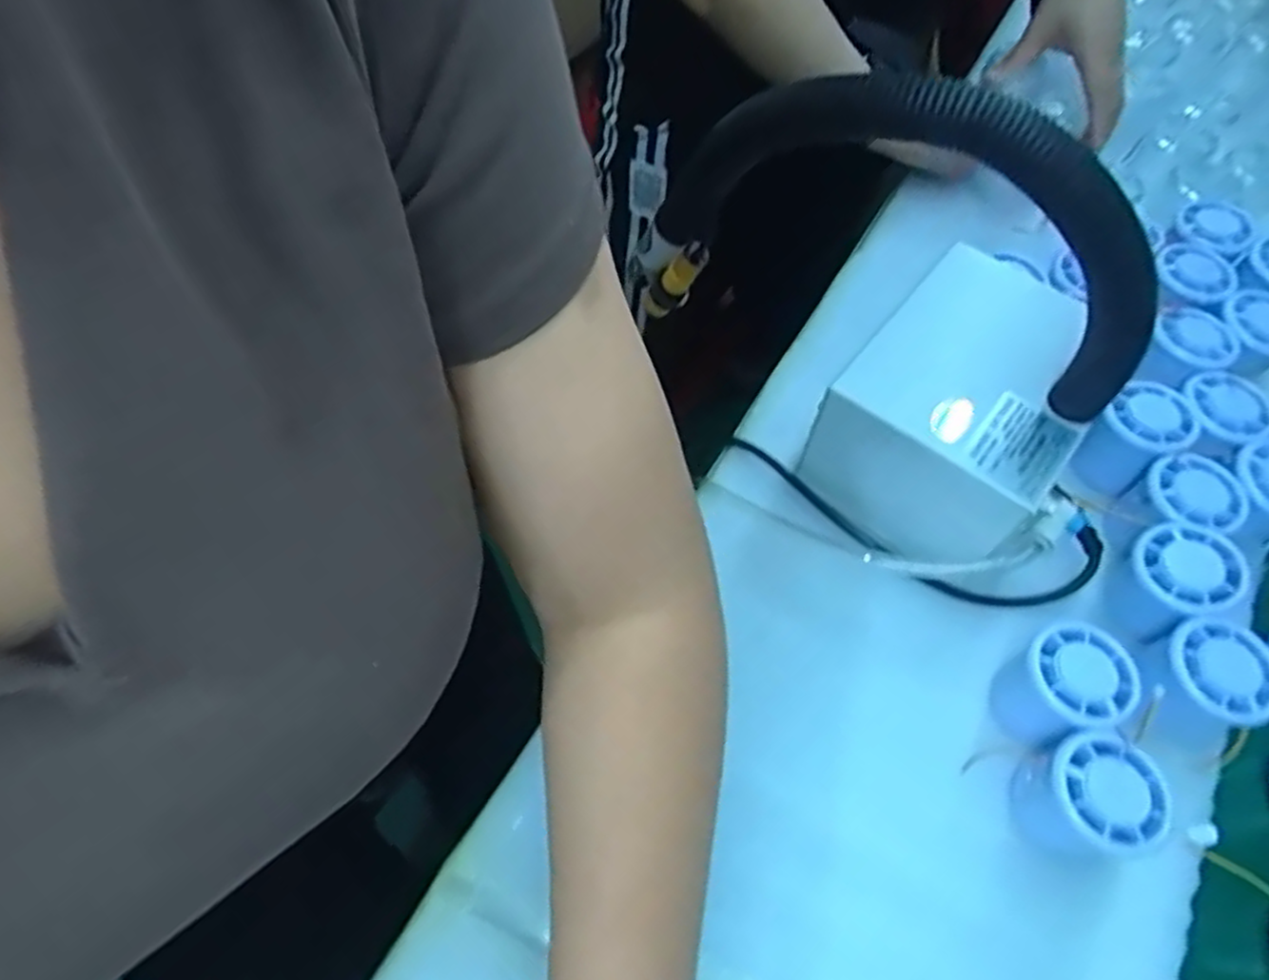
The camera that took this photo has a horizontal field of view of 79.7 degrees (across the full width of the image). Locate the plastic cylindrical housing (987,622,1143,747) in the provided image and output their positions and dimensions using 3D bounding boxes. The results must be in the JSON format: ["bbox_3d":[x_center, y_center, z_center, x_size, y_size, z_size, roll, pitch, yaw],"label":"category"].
[{"bbox_3d":[0.230,0.107,0.416,0.059,0.047,0.051,-13,61,-10],"label":"plastic cylindrical housing"}]

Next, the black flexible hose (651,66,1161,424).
[{"bbox_3d":[0.136,-0.135,0.386,0.272,0.143,0.037,32,64,15],"label":"black flexible hose"}]

